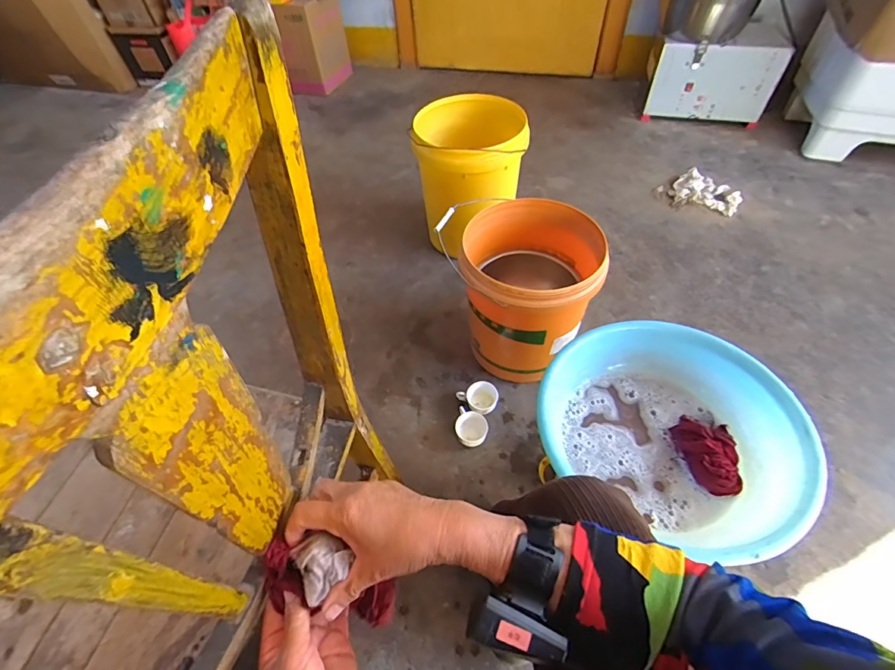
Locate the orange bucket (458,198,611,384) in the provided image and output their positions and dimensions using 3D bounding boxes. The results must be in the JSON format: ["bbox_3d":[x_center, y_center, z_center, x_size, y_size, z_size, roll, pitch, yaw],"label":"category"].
[{"bbox_3d":[0.175,-0.100,0.987,0.288,0.325,0.305,1,54,-1],"label":"orange bucket"}]

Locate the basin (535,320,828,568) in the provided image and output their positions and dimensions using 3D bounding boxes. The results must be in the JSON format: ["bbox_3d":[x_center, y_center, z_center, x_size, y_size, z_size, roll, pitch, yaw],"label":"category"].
[{"bbox_3d":[0.316,0.126,0.627,0.329,0.122,0.305,1,54,-1],"label":"basin"}]

